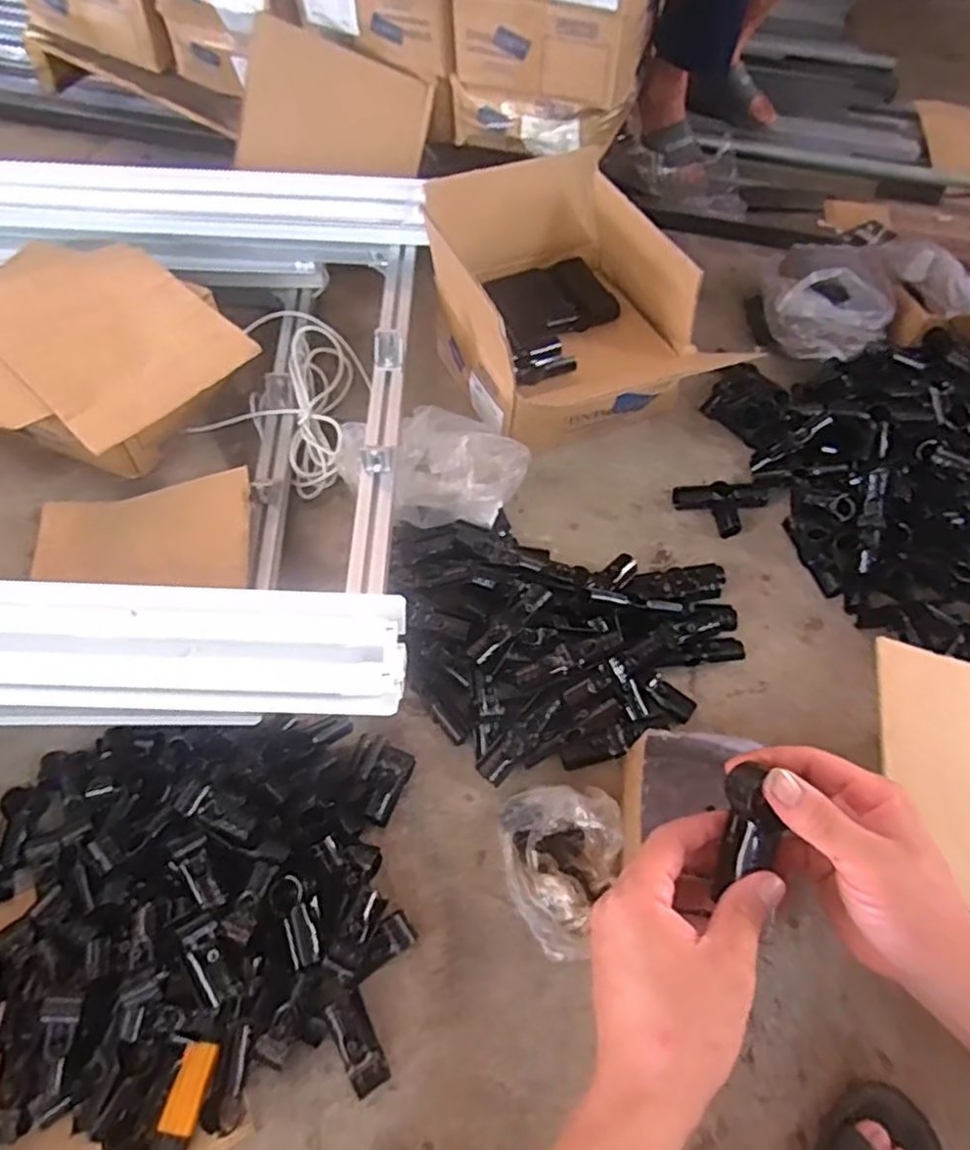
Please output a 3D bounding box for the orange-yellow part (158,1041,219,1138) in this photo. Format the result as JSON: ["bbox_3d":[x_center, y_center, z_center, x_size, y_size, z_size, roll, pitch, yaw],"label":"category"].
[{"bbox_3d":[-0.262,0.454,0.618,0.030,0.009,0.066,9,57,3],"label":"orange-yellow part"}]

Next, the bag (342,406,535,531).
[{"bbox_3d":[-0.070,-0.143,0.952,0.242,0.113,0.167,-10,58,-9],"label":"bag"}]

